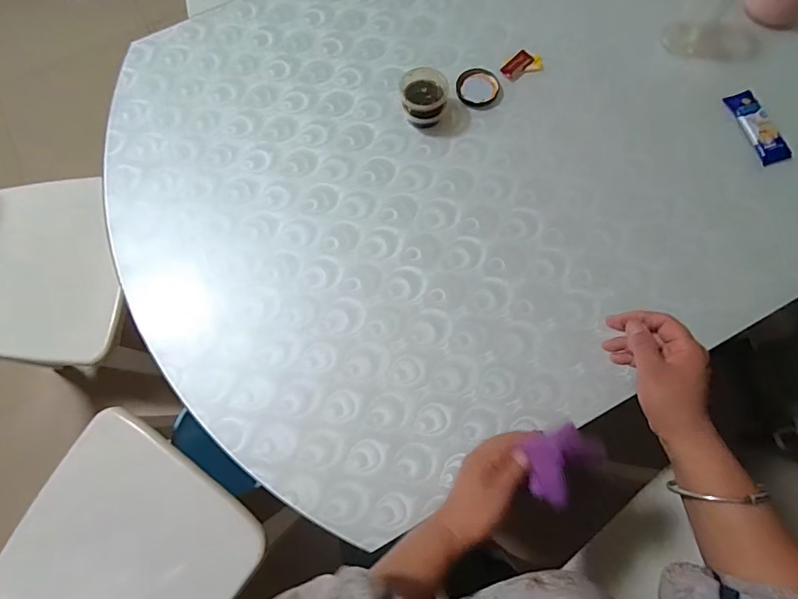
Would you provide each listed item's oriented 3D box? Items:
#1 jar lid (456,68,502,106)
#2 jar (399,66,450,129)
[{"bbox_3d":[0.123,-0.330,0.675,0.064,0.014,0.059,0,74,0],"label":"jar lid"},{"bbox_3d":[0.037,-0.295,0.641,0.067,0.060,0.058,-5,74,-1],"label":"jar"}]

